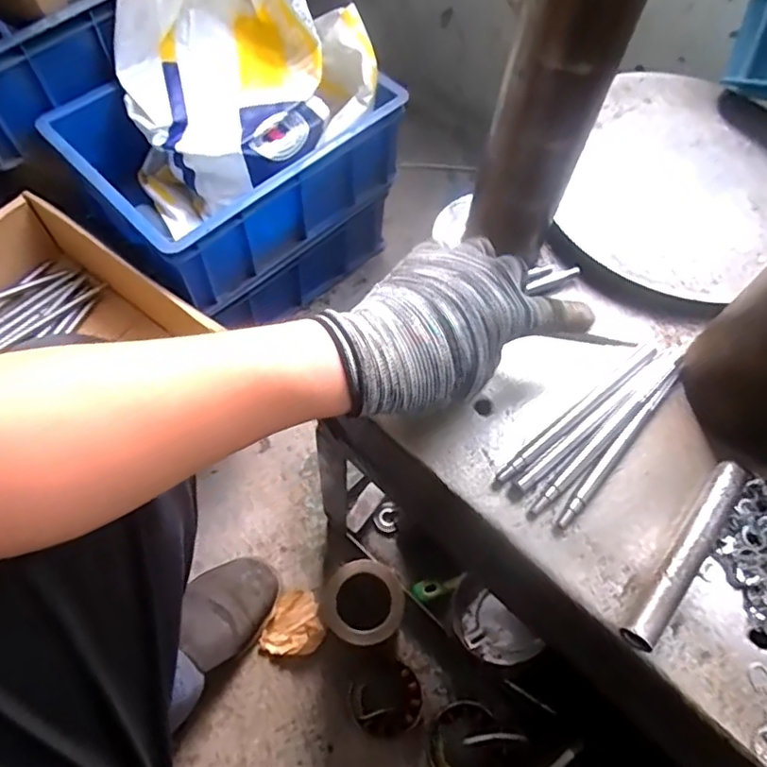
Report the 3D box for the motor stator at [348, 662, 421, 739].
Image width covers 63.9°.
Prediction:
[{"bbox_3d":[0.005,0.379,0.733,0.082,0.039,0.076,1,63,-3],"label":"motor stator"}]

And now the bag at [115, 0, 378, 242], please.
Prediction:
[{"bbox_3d":[-0.188,-0.413,0.816,0.322,0.244,0.290,-18,65,-12],"label":"bag"}]

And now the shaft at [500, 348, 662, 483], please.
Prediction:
[{"bbox_3d":[0.144,0.018,0.443,0.164,0.008,0.010,-36,70,-19],"label":"shaft"}]

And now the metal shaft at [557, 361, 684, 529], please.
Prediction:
[{"bbox_3d":[0.168,0.041,0.429,0.011,0.013,0.152,39,67,15],"label":"metal shaft"}]

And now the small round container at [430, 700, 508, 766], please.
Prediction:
[{"bbox_3d":[0.094,0.415,0.706,0.083,0.048,0.081,1,63,-3],"label":"small round container"}]

